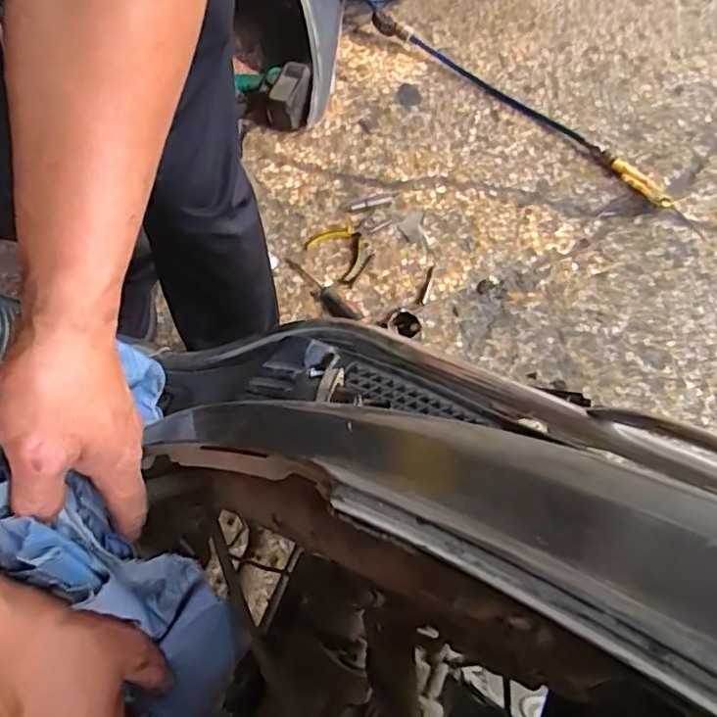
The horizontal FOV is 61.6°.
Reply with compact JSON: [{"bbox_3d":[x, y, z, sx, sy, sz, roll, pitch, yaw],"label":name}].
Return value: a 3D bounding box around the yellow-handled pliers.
[{"bbox_3d":[-0.024,-0.208,1.051,0.114,0.016,0.133,24,69,16],"label":"yellow-handled pliers"}]

